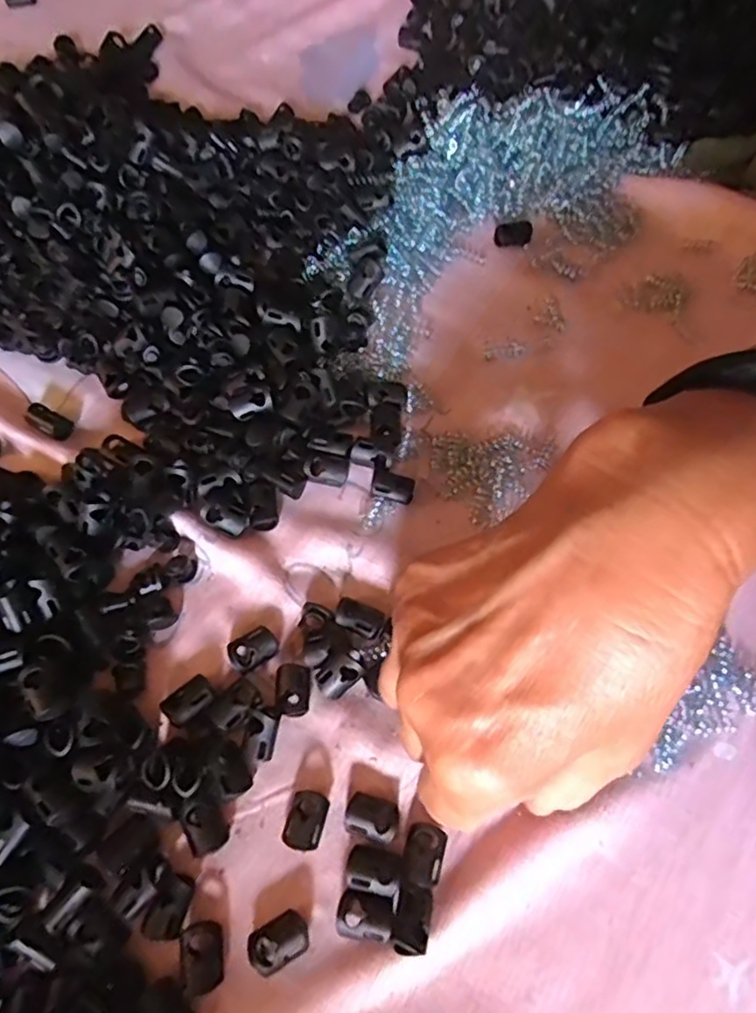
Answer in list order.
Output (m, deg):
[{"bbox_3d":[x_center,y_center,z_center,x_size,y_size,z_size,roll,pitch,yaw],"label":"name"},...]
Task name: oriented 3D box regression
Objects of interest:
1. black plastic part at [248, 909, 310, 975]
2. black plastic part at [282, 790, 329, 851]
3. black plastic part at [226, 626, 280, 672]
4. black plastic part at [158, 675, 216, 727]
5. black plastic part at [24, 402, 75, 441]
[{"bbox_3d":[-0.034,0.152,0.221,0.020,0.008,0.014,-24,69,-12],"label":"black plastic part"},{"bbox_3d":[-0.026,0.117,0.237,0.013,0.010,0.019,16,67,5],"label":"black plastic part"},{"bbox_3d":[-0.052,0.059,0.261,0.019,0.006,0.014,-29,70,-14],"label":"black plastic part"},{"bbox_3d":[-0.074,0.077,0.249,0.019,0.010,0.012,-35,72,-16],"label":"black plastic part"},{"bbox_3d":[-0.156,-0.040,0.301,0.021,0.010,0.011,27,68,10],"label":"black plastic part"}]

